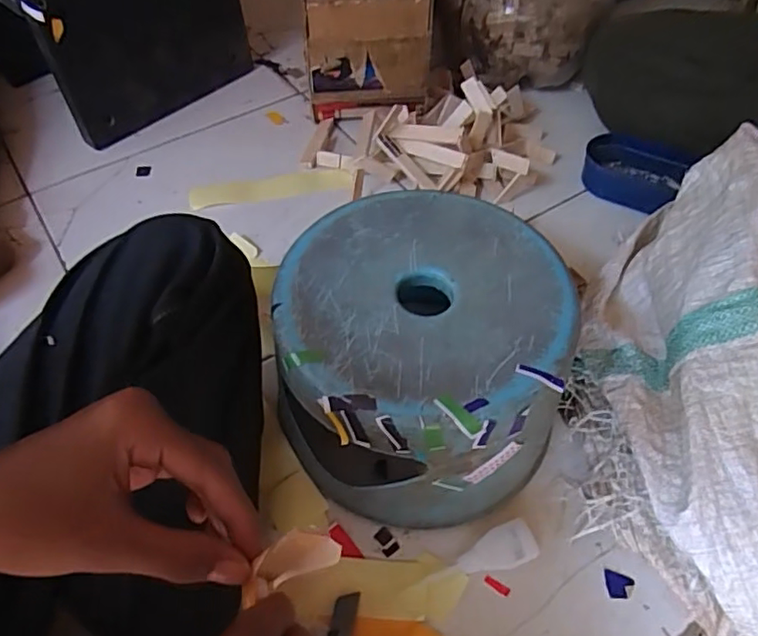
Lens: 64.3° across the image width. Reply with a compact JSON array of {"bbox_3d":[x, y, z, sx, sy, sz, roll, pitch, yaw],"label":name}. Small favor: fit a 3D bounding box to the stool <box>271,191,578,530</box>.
[{"bbox_3d":[0.029,0.036,0.503,0.207,0.170,0.213,2,51,-3],"label":"stool"}]

